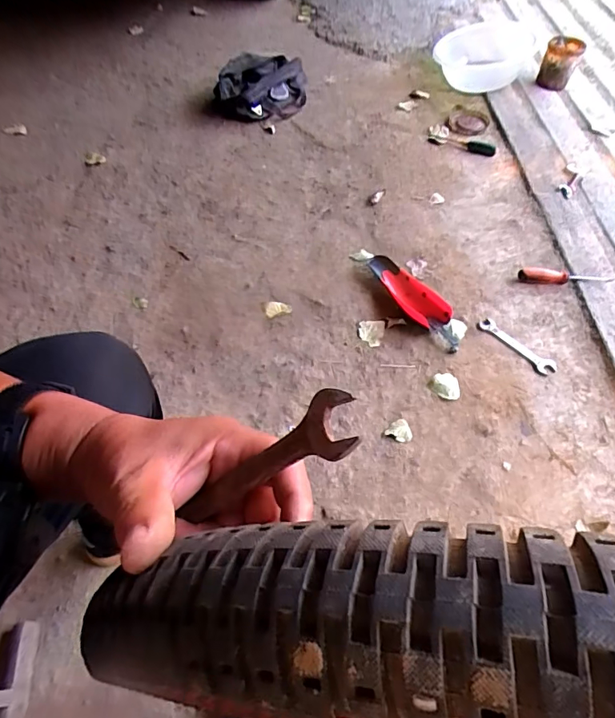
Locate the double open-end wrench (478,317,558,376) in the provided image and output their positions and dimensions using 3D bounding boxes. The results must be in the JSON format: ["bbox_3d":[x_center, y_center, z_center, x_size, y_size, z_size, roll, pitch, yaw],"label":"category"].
[{"bbox_3d":[0.440,-0.029,0.978,0.041,0.006,0.177,-35,62,-21],"label":"double open-end wrench"}]

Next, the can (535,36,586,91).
[{"bbox_3d":[0.754,-0.884,1.391,0.102,0.123,0.084,28,56,15],"label":"can"}]

